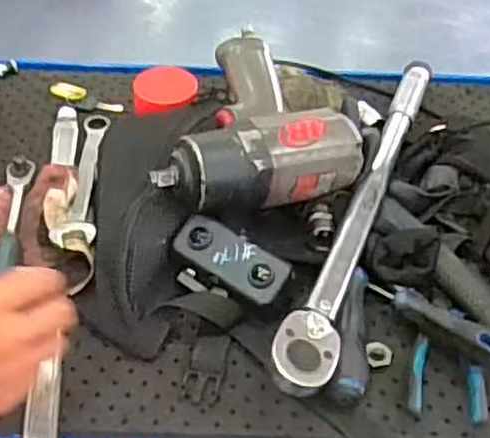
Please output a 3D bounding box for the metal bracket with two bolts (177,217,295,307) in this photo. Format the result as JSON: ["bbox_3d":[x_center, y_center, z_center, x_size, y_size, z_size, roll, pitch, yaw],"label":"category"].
[{"bbox_3d":[-0.009,0.034,0.610,0.098,0.026,0.043,29,89,17],"label":"metal bracket with two bolts"}]

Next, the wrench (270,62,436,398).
[{"bbox_3d":[0.110,-0.034,0.654,0.044,0.037,0.450,17,46,11],"label":"wrench"}]

